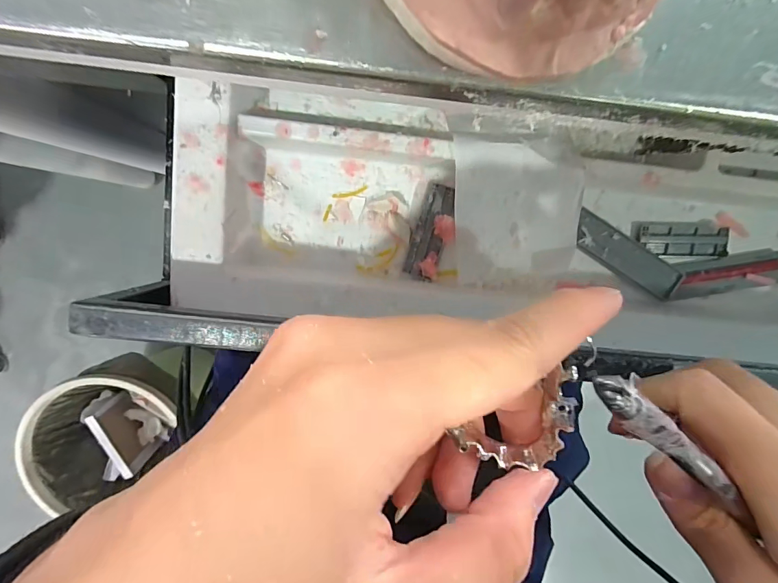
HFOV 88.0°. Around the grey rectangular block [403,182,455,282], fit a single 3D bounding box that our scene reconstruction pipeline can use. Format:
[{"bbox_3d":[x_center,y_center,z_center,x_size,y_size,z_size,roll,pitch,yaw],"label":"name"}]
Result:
[{"bbox_3d":[0.027,-0.038,0.259,0.020,0.005,0.060,16,97,-5],"label":"grey rectangular block"}]

